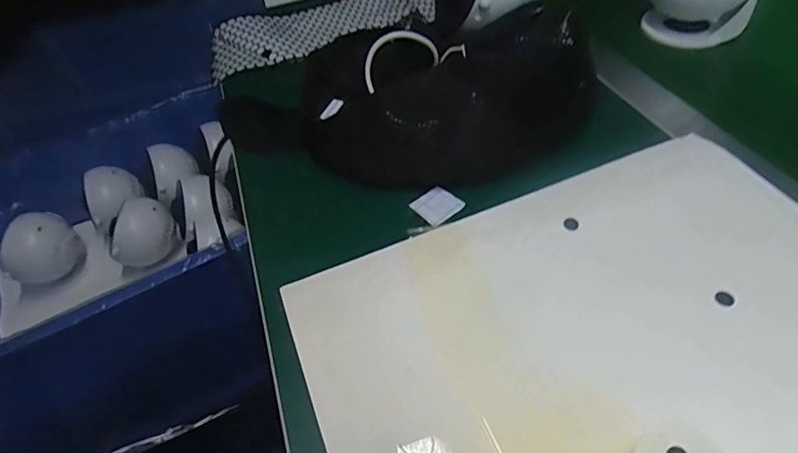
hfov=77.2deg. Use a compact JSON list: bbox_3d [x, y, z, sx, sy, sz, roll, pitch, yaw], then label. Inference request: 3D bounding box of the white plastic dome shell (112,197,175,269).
[{"bbox_3d":[-0.403,0.011,0.788,0.094,0.083,0.066,-22,49,-14],"label":"white plastic dome shell"}]

